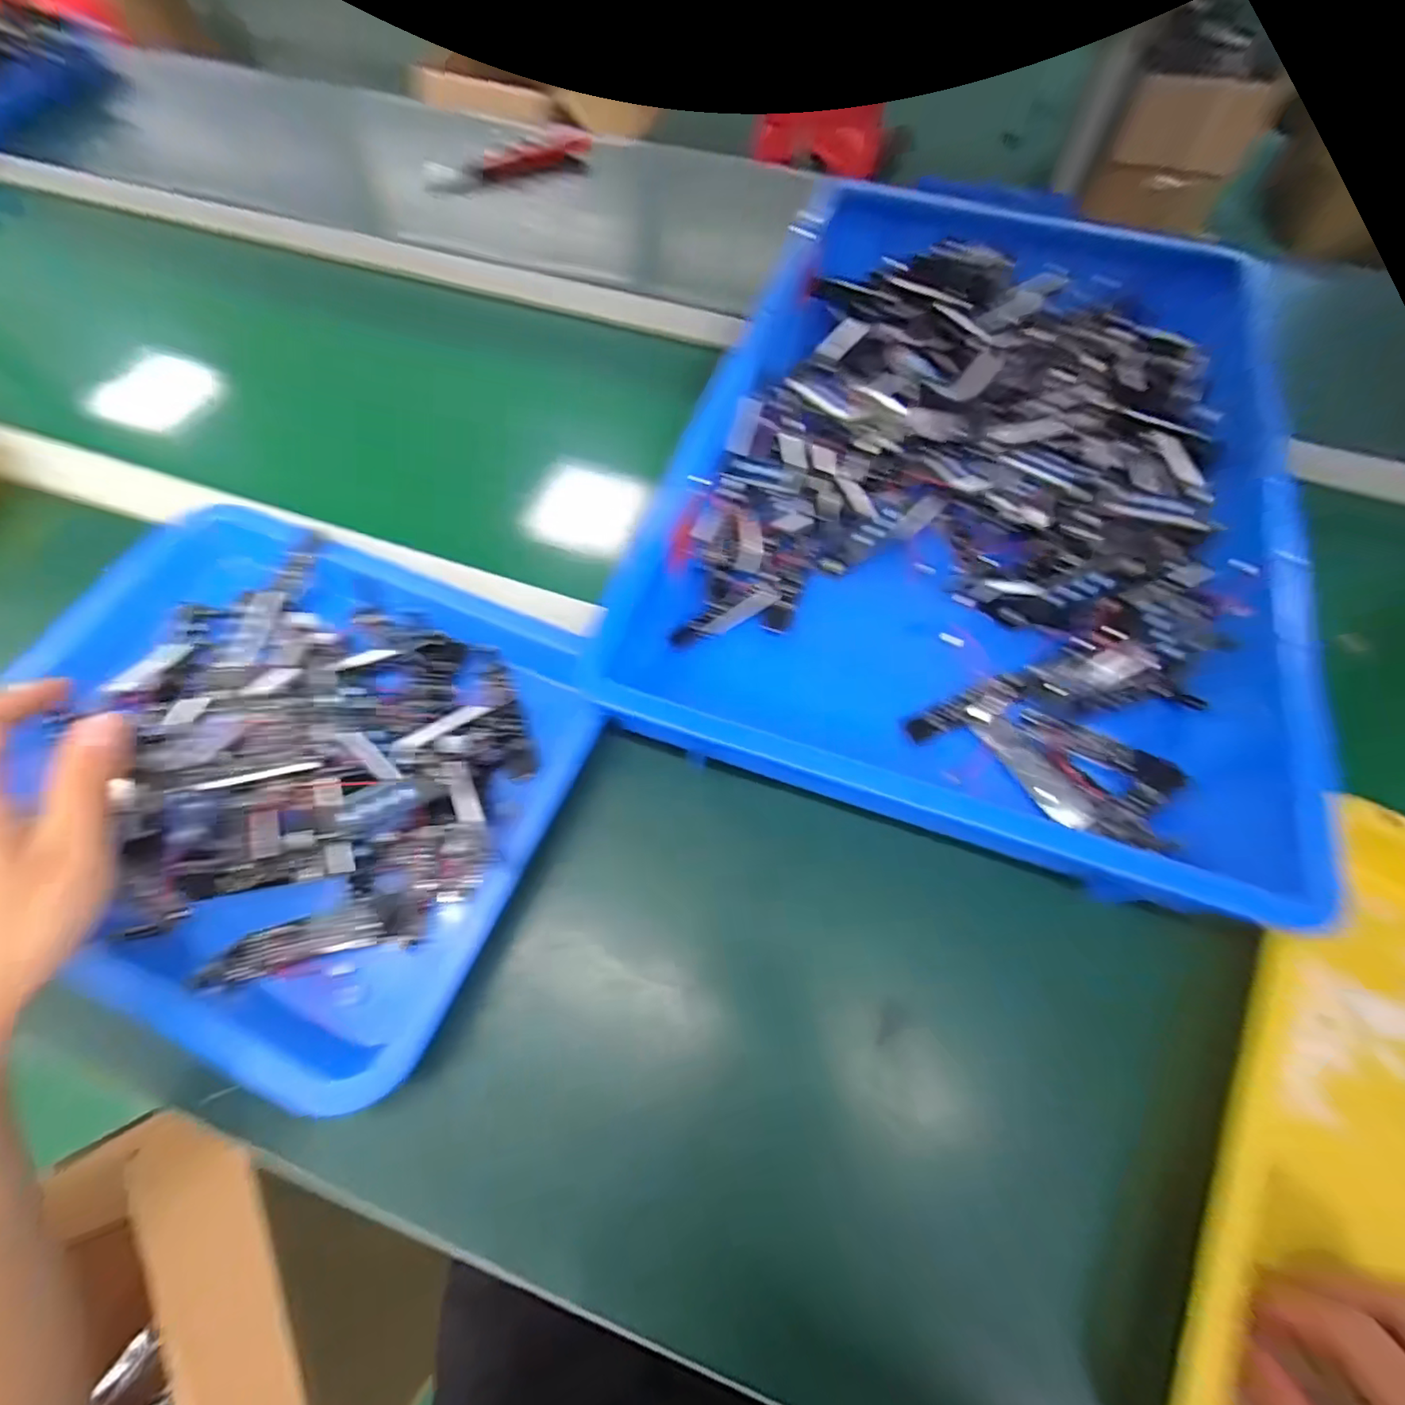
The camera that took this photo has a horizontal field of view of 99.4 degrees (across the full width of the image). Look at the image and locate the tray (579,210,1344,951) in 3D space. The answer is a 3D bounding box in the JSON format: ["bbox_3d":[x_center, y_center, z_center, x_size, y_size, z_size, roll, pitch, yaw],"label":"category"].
[{"bbox_3d":[0.194,-0.163,0.420,0.358,0.076,0.535,20,65,9],"label":"tray"}]

